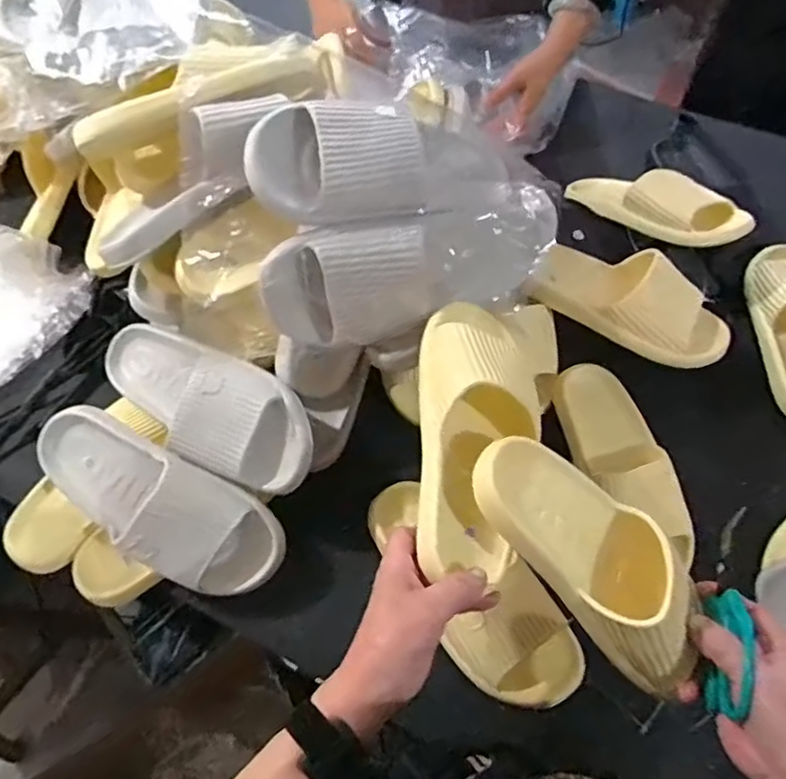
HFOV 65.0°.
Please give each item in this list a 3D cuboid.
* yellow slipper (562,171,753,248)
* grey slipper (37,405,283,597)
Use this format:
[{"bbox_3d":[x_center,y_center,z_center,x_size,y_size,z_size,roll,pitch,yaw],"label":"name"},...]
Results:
[{"bbox_3d":[0.312,-0.238,0.770,0.245,0.063,0.077,30,63,37],"label":"yellow slipper"},{"bbox_3d":[-0.232,0.109,0.589,0.265,0.065,0.109,24,88,5],"label":"grey slipper"}]

